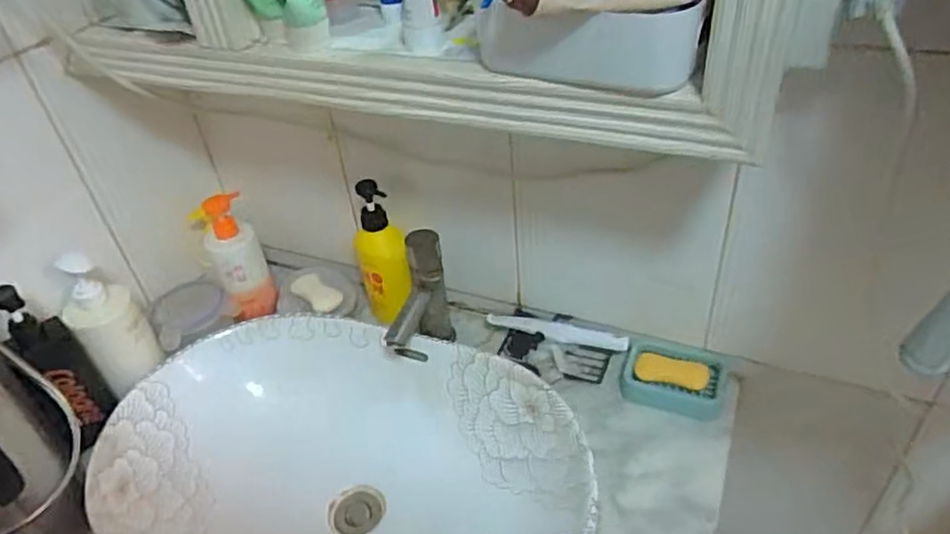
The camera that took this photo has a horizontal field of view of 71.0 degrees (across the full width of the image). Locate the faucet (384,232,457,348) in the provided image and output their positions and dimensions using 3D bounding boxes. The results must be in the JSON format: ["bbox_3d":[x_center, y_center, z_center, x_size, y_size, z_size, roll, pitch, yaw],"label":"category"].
[{"bbox_3d":[-0.065,0.045,0.845,0.060,0.125,0.135,3,40,9],"label":"faucet"}]

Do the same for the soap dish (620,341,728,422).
[{"bbox_3d":[0.248,0.141,0.836,0.122,0.031,0.088,8,41,14],"label":"soap dish"}]

